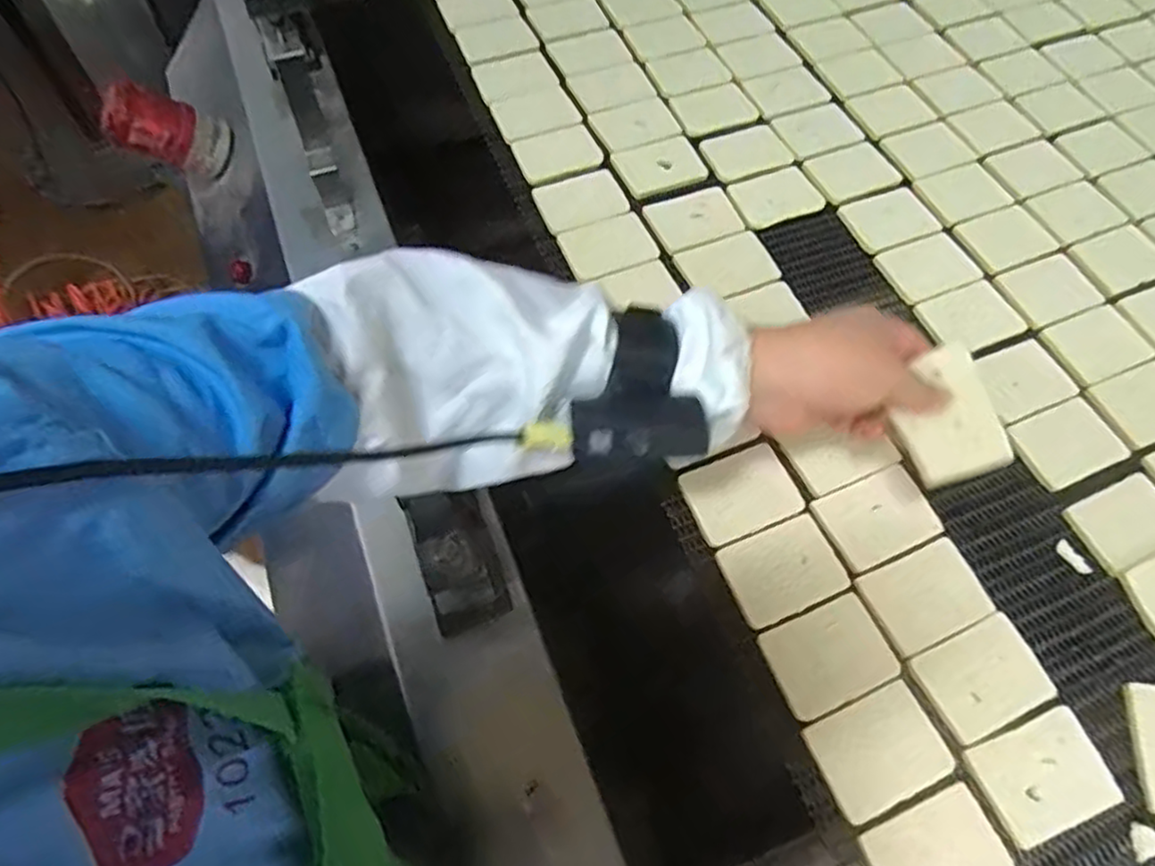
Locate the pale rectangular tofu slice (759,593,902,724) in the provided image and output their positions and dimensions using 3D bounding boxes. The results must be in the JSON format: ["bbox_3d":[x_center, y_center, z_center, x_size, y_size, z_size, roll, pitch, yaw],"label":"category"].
[{"bbox_3d":[0.163,0.144,0.449,0.079,0.004,0.058,-21,65,-13],"label":"pale rectangular tofu slice"}]

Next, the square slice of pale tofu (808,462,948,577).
[{"bbox_3d":[0.214,0.060,0.493,0.080,0.004,0.057,-21,65,-13],"label":"square slice of pale tofu"}]

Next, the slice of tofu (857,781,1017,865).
[{"bbox_3d":[0.209,0.246,0.399,0.077,0.005,0.057,-19,65,-12],"label":"slice of tofu"}]

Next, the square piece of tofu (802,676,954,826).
[{"bbox_3d":[0.185,0.195,0.425,0.076,0.005,0.058,-21,65,-13],"label":"square piece of tofu"}]

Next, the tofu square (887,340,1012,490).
[{"bbox_3d":[0.228,-0.011,0.429,0.062,0.006,0.081,-20,79,-4],"label":"tofu square"}]

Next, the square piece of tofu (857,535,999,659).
[{"bbox_3d":[0.236,0.110,0.469,0.079,0.004,0.057,-22,65,-13],"label":"square piece of tofu"}]

